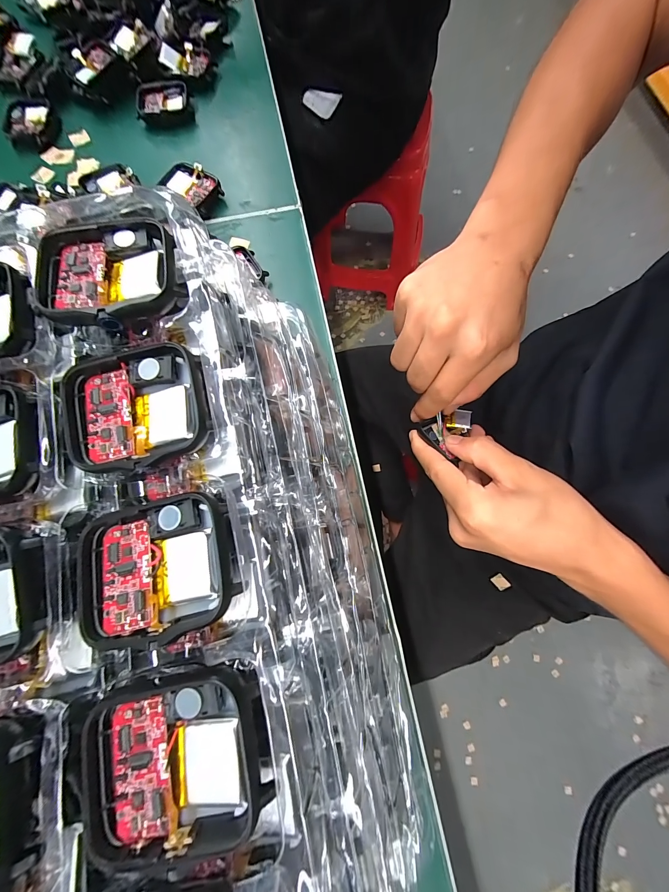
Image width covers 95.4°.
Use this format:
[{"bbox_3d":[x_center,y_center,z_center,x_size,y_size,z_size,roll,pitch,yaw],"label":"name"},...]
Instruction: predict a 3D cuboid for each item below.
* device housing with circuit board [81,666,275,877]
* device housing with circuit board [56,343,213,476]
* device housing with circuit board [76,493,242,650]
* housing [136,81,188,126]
[{"bbox_3d":[-0.041,0.080,0.077,0.049,0.008,0.037,-16,76,-2],"label":"device housing with circuit board"},{"bbox_3d":[-0.065,-0.012,0.098,0.046,0.005,0.038,-14,76,-2],"label":"device housing with circuit board"},{"bbox_3d":[-0.053,0.035,0.089,0.045,0.005,0.037,-12,76,-1],"label":"device housing with circuit board"},{"bbox_3d":[-0.152,-0.303,0.271,0.042,0.013,0.036,-4,76,1],"label":"housing"}]

